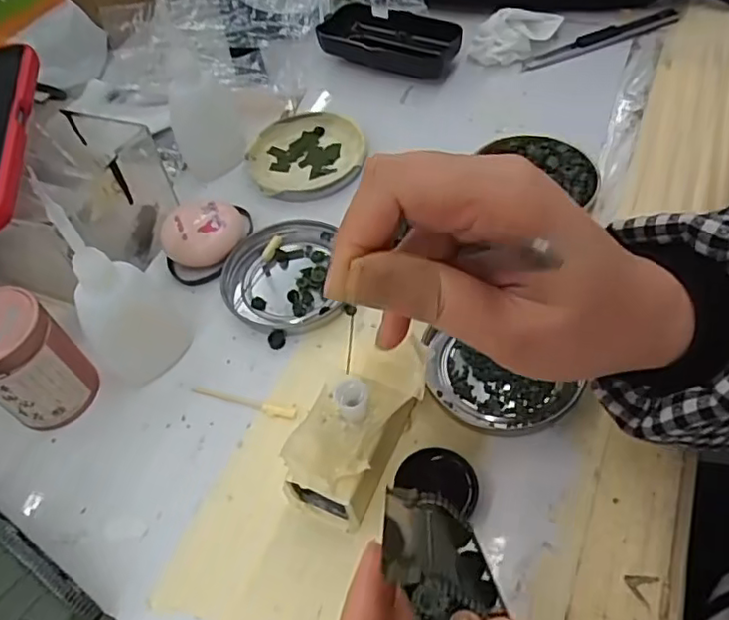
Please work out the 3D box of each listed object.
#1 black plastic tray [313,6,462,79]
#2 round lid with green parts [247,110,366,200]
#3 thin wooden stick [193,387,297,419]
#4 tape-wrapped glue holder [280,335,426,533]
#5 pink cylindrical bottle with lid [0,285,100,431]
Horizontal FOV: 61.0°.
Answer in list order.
[{"bbox_3d":[0.016,-0.209,0.480,0.114,0.024,0.053,21,58,23],"label":"black plastic tray"},{"bbox_3d":[-0.039,-0.106,0.421,0.078,0.011,0.078,-4,52,5],"label":"round lid with green parts"},{"bbox_3d":[-0.062,0.047,0.315,0.058,0.004,0.007,10,55,13],"label":"thin wooden stick"},{"bbox_3d":[-0.003,0.054,0.276,0.039,0.044,0.077,25,59,25],"label":"tape-wrapped glue holder"},{"bbox_3d":[-0.166,0.026,0.305,0.042,0.064,0.044,-4,52,5],"label":"pink cylindrical bottle with lid"}]

